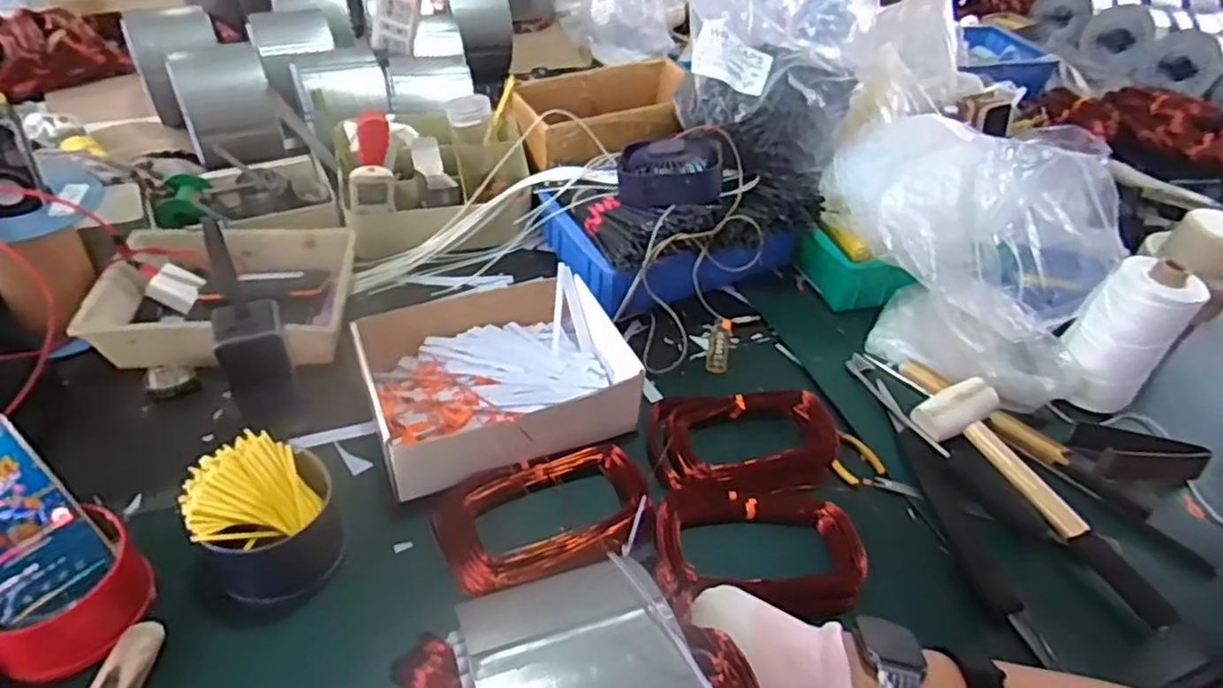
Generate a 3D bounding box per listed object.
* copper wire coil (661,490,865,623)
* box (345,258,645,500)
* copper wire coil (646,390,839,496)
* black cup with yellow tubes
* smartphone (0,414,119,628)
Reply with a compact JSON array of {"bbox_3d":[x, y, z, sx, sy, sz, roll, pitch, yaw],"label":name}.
[{"bbox_3d":[0.125,0.172,0.594,0.177,0.024,0.114,1,44,-7],"label":"copper wire coil"},{"bbox_3d":[-0.114,0.026,0.682,0.243,0.064,0.201,-13,47,-20],"label":"box"},{"bbox_3d":[0.130,0.092,0.676,0.182,0.026,0.118,-7,46,-15],"label":"copper wire coil"},{"bbox_3d":[-0.272,0.136,0.546,0.094,0.091,0.092,4,44,-4],"label":"black cup with yellow tubes"},{"bbox_3d":[-0.424,0.124,0.480,0.076,0.013,0.142,-39,100,-39],"label":"smartphone"}]

